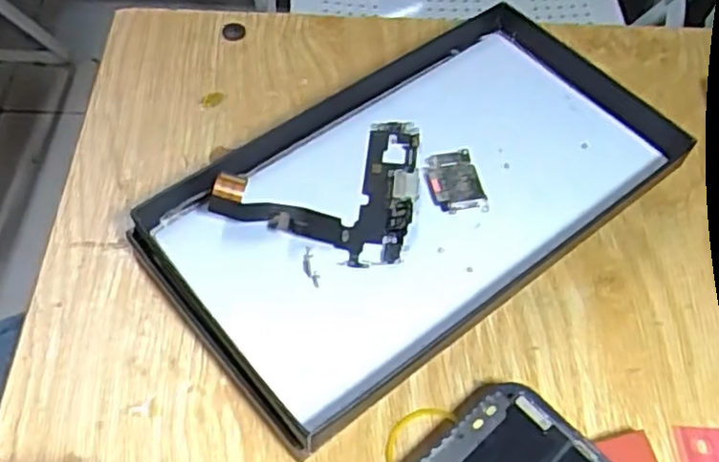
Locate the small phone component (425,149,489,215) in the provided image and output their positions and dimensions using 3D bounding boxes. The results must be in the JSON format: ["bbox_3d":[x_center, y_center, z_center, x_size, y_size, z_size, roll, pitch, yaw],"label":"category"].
[{"bbox_3d":[0.033,-0.017,0.251,0.018,0.005,0.025,-11,56,-11],"label":"small phone component"}]

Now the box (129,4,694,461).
[{"bbox_3d":[0.022,-0.014,0.255,0.180,0.030,0.099,-31,62,-23],"label":"box"}]

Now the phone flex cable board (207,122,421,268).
[{"bbox_3d":[-0.011,-0.021,0.248,0.064,0.013,0.061,13,55,6],"label":"phone flex cable board"}]

